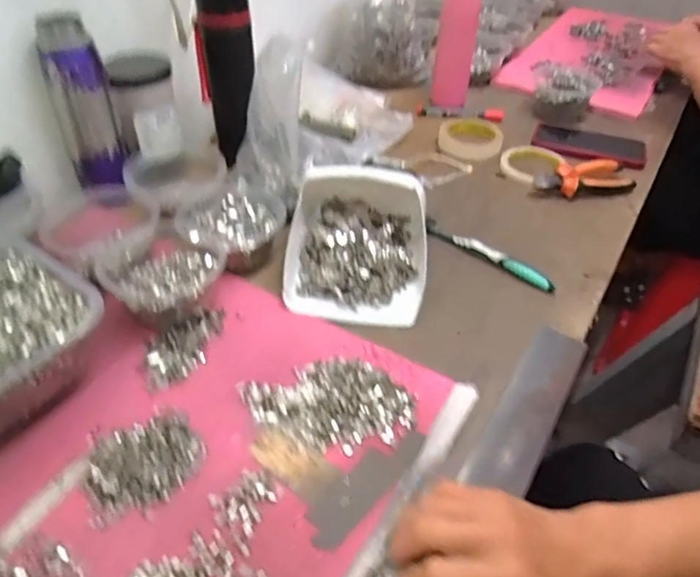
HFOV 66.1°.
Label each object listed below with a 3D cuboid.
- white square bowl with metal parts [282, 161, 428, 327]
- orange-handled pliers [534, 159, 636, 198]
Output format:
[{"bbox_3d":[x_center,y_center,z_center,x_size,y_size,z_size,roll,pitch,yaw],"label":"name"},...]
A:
[{"bbox_3d":[0.009,-0.062,0.593,0.155,0.081,0.183,6,43,2],"label":"white square bowl with metal parts"},{"bbox_3d":[0.324,-0.155,0.750,0.142,0.030,0.059,-7,43,-10],"label":"orange-handled pliers"}]

